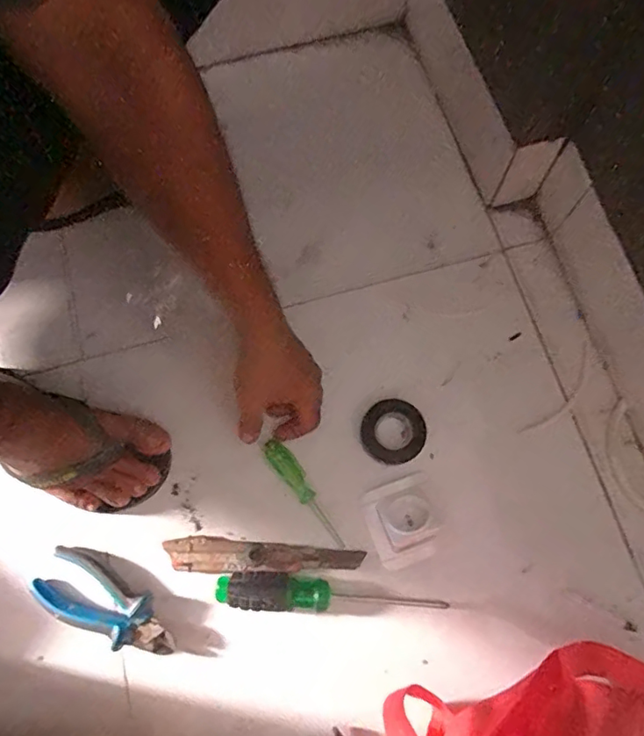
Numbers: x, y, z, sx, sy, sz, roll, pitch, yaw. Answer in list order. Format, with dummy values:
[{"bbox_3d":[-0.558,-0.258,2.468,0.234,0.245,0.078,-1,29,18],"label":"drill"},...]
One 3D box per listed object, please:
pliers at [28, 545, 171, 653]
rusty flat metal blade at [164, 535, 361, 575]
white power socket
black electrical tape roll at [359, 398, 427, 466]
[{"bbox_3d":[-0.200,0.222,0.493,0.142,0.022,0.054,29,74,9],"label":"pliers"},{"bbox_3d":[-0.056,0.181,0.504,0.186,0.020,0.030,2,72,1],"label":"rusty flat metal blade"},{"bbox_3d":[0.079,0.148,0.510,0.065,0.028,0.076,-17,72,-5],"label":"white power socket"},{"bbox_3d":[0.073,0.065,0.541,0.065,0.020,0.065,0,71,0],"label":"black electrical tape roll"}]

